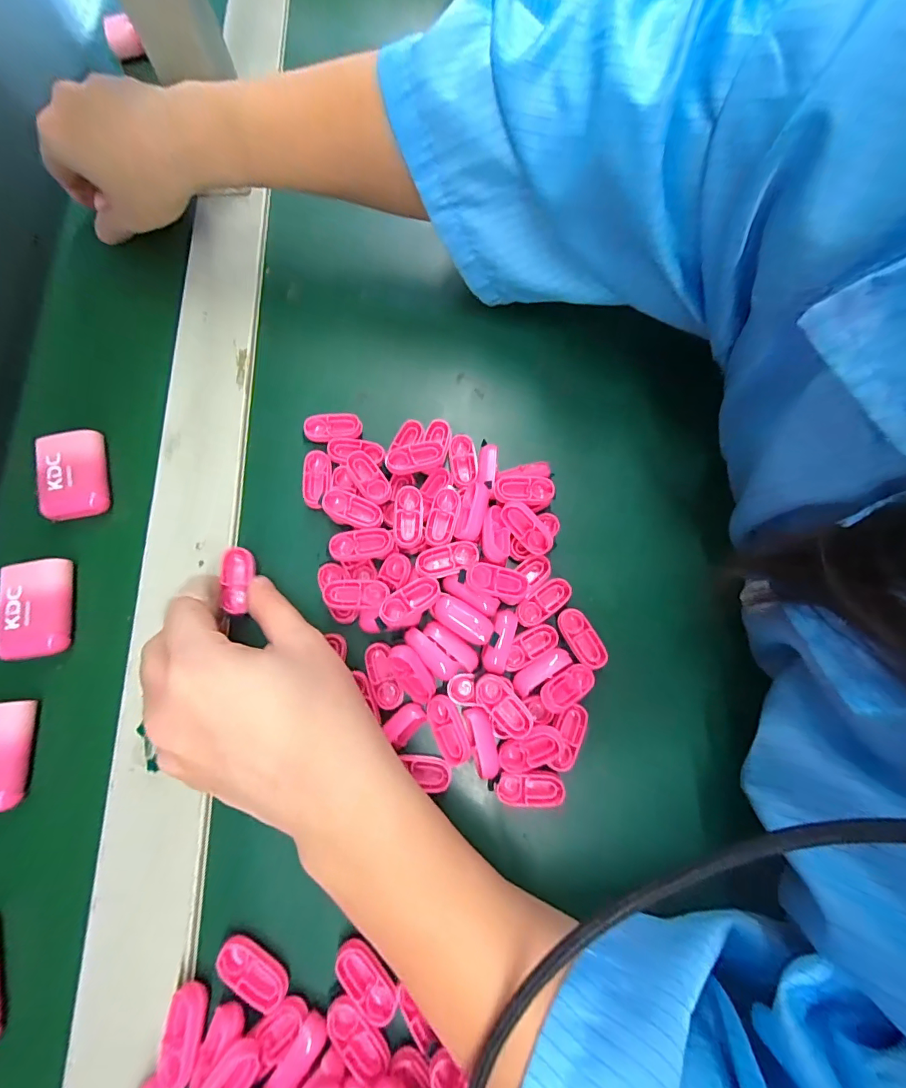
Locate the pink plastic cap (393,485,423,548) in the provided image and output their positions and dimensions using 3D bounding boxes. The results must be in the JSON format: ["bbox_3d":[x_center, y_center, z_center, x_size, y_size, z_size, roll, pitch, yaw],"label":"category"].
[{"bbox_3d":[-0.025,-0.015,0.253,0.016,0.011,0.033,2,80,3],"label":"pink plastic cap"}]

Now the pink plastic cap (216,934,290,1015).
[{"bbox_3d":[-0.089,0.191,0.202,0.033,0.010,0.016,33,76,8],"label":"pink plastic cap"}]

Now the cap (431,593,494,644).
[{"bbox_3d":[0.005,0.040,0.238,0.033,0.013,0.016,31,83,8],"label":"cap"}]

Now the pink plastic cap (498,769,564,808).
[{"bbox_3d":[0.039,0.121,0.223,0.032,0.004,0.015,4,80,4],"label":"pink plastic cap"}]

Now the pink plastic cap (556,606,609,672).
[{"bbox_3d":[0.070,0.051,0.246,0.016,0.004,0.034,-33,80,-3],"label":"pink plastic cap"}]

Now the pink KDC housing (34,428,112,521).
[{"bbox_3d":[-0.223,-0.041,0.266,0.033,0.012,0.052,-16,79,0],"label":"pink KDC housing"}]

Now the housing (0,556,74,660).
[{"bbox_3d":[-0.227,0.035,0.246,0.035,0.010,0.052,-11,79,1],"label":"housing"}]

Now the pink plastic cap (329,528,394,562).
[{"bbox_3d":[-0.050,0.001,0.248,0.033,0.010,0.016,-9,79,1],"label":"pink plastic cap"}]

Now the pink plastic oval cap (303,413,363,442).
[{"bbox_3d":[-0.073,-0.071,0.273,0.034,0.004,0.017,-4,79,2],"label":"pink plastic oval cap"}]

